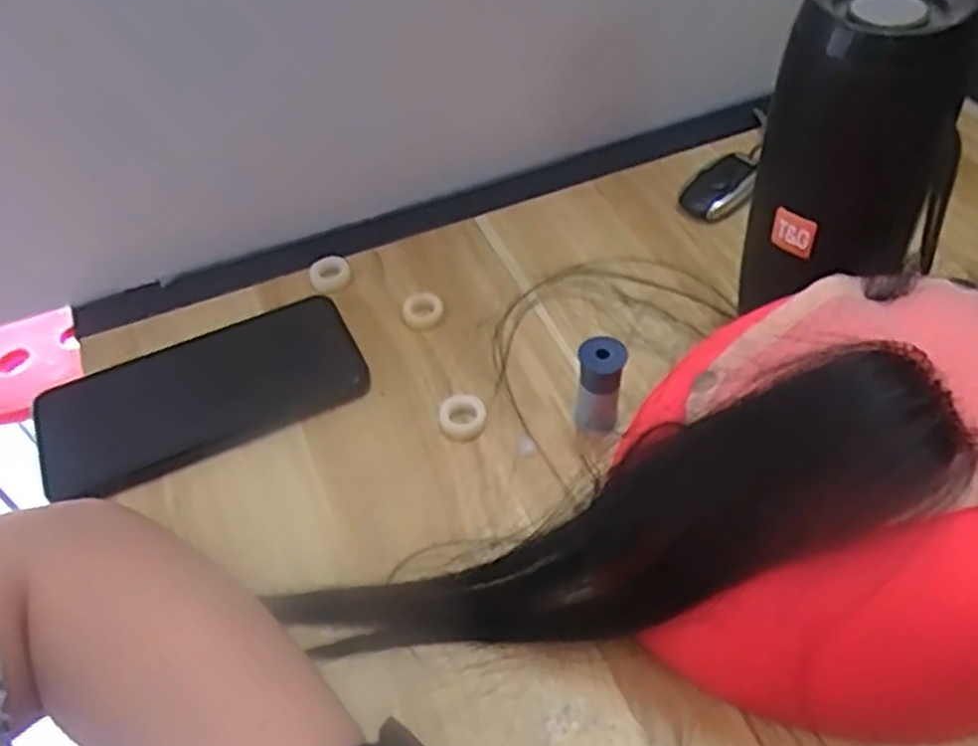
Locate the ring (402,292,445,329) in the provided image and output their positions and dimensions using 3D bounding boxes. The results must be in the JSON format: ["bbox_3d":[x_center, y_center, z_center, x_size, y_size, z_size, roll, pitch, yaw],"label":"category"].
[{"bbox_3d":[-0.037,-0.036,0.439,0.021,0.009,0.022,-2,50,3],"label":"ring"}]

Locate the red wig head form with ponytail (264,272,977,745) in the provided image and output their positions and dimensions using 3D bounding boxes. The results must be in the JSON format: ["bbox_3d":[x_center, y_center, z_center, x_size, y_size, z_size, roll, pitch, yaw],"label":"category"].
[{"bbox_3d":[0.071,0.060,0.285,0.292,0.126,0.127,-3,50,2],"label":"red wig head form with ponytail"}]

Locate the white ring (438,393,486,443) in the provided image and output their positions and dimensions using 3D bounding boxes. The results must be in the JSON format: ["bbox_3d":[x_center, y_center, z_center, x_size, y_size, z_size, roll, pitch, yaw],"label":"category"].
[{"bbox_3d":[-0.013,0.021,0.398,0.023,0.007,0.025,-2,50,3],"label":"white ring"}]

